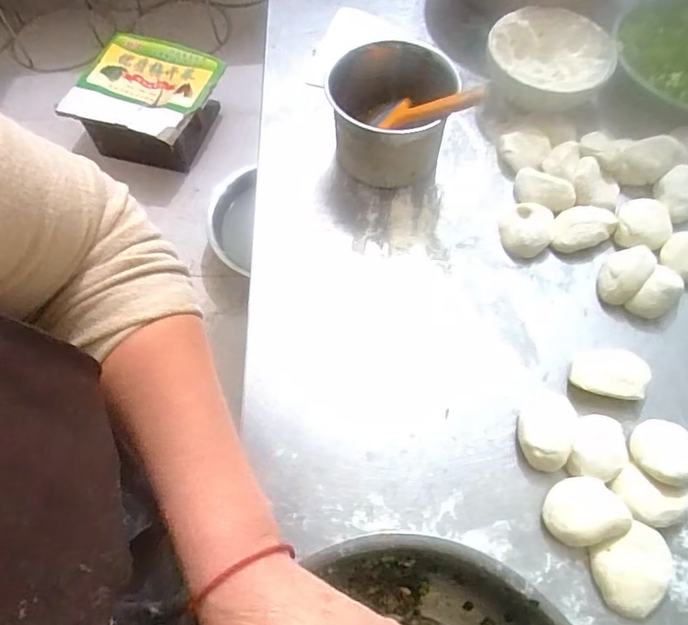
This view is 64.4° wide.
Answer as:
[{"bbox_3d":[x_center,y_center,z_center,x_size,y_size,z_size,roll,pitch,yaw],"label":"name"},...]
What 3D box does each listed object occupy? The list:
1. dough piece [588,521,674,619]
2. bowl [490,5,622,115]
[{"bbox_3d":[0.224,0.199,0.420,0.061,0.019,0.054,-25,66,-11],"label":"dough piece"},{"bbox_3d":[0.237,-0.292,0.640,0.140,0.048,0.131,0,64,1],"label":"bowl"}]

